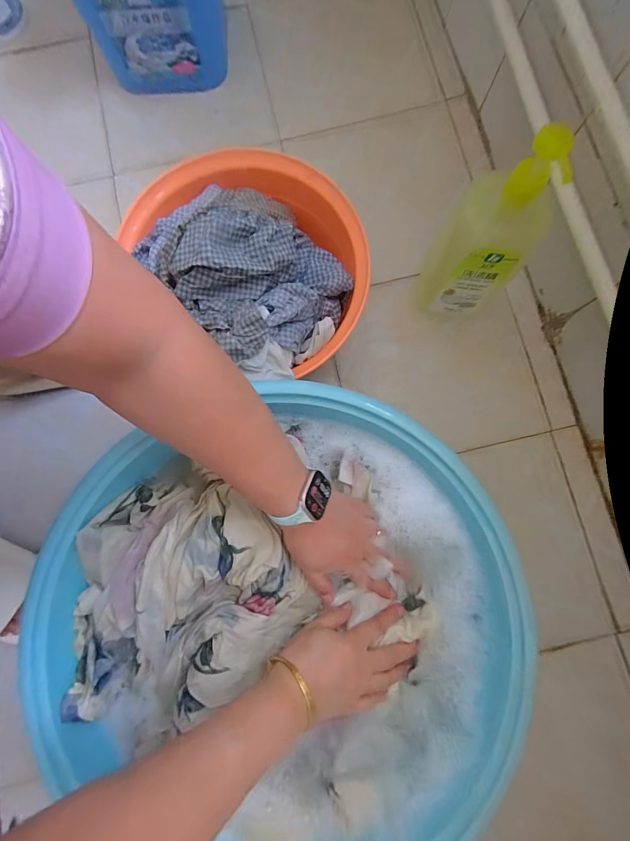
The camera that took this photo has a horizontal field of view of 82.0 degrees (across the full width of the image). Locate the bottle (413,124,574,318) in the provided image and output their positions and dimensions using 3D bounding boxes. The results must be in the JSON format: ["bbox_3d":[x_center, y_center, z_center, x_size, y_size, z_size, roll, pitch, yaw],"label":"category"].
[{"bbox_3d":[0.206,-0.212,0.459,0.113,0.293,0.063,32,81,6],"label":"bottle"}]

